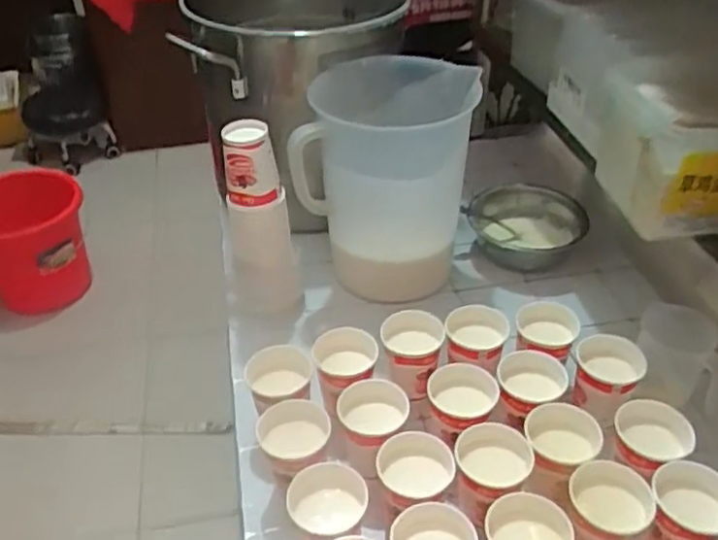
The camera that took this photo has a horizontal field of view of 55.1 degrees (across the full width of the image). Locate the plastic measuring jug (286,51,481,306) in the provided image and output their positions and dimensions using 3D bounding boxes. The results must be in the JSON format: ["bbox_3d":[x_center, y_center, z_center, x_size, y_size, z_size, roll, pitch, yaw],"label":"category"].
[{"bbox_3d":[0.039,-0.113,0.878,0.197,0.253,0.188,9,40,13],"label":"plastic measuring jug"}]

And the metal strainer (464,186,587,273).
[{"bbox_3d":[0.233,-0.056,0.970,0.158,0.062,0.149,-1,38,1],"label":"metal strainer"}]

